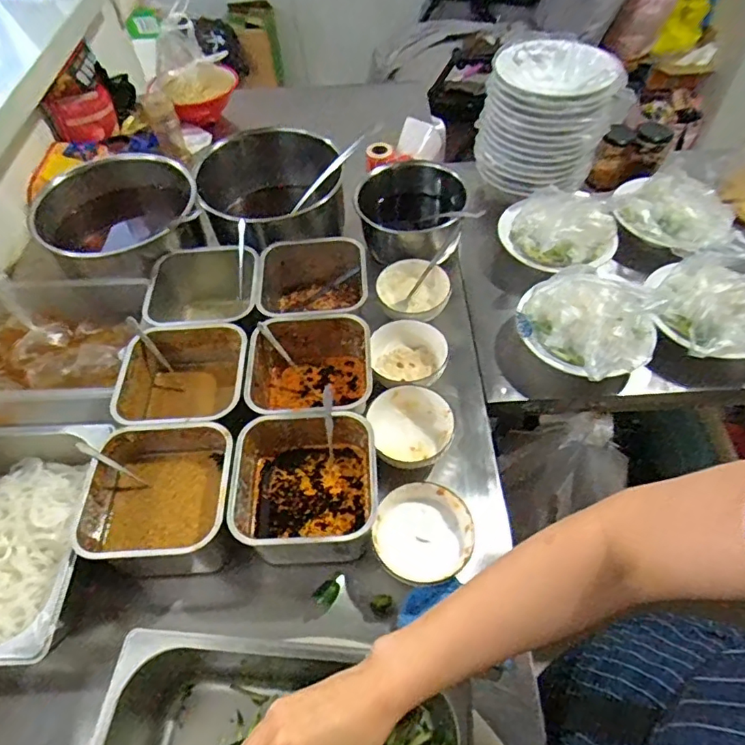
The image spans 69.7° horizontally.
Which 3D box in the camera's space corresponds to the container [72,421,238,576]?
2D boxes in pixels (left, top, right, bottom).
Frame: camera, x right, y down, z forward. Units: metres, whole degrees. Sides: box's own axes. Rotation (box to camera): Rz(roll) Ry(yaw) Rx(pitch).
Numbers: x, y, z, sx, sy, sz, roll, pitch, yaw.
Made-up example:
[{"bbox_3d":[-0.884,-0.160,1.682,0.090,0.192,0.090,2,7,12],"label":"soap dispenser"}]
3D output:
[{"bbox_3d":[-0.239,0.150,0.624,0.163,0.089,0.158,-2,53,1],"label":"container"}]

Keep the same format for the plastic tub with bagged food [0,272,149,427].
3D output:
[{"bbox_3d":[-0.499,-0.038,0.778,0.322,0.120,0.238,-5,53,-1],"label":"plastic tub with bagged food"}]

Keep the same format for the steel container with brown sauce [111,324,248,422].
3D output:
[{"bbox_3d":[-0.245,0.031,0.733,0.160,0.121,0.153,-3,53,0],"label":"steel container with brown sauce"}]

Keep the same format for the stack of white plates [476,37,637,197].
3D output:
[{"bbox_3d":[0.307,-0.461,0.941,0.214,0.165,0.209,9,54,9],"label":"stack of white plates"}]

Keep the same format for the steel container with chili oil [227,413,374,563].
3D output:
[{"bbox_3d":[-0.077,0.134,0.624,0.157,0.087,0.158,-3,53,0],"label":"steel container with chili oil"}]

